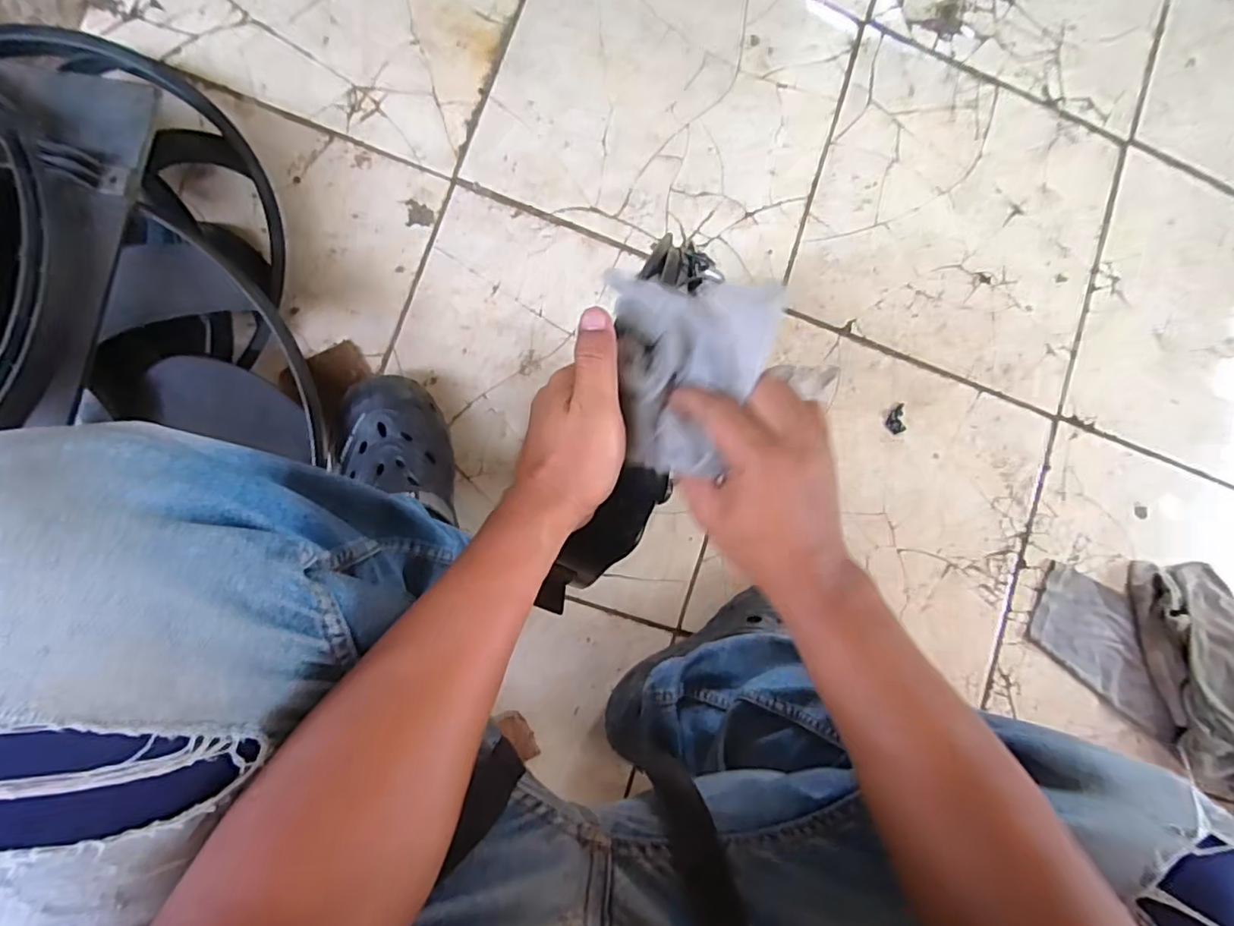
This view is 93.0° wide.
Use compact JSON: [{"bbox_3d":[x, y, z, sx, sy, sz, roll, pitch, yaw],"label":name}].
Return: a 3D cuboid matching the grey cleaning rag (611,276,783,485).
[{"bbox_3d":[0.033,-0.049,0.330,0.089,0.035,0.110,15,92,30],"label":"grey cleaning rag"}]

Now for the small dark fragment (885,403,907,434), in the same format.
[{"bbox_3d":[0.349,-0.055,0.734,0.027,0.004,0.036,-9,89,-9],"label":"small dark fragment"}]

